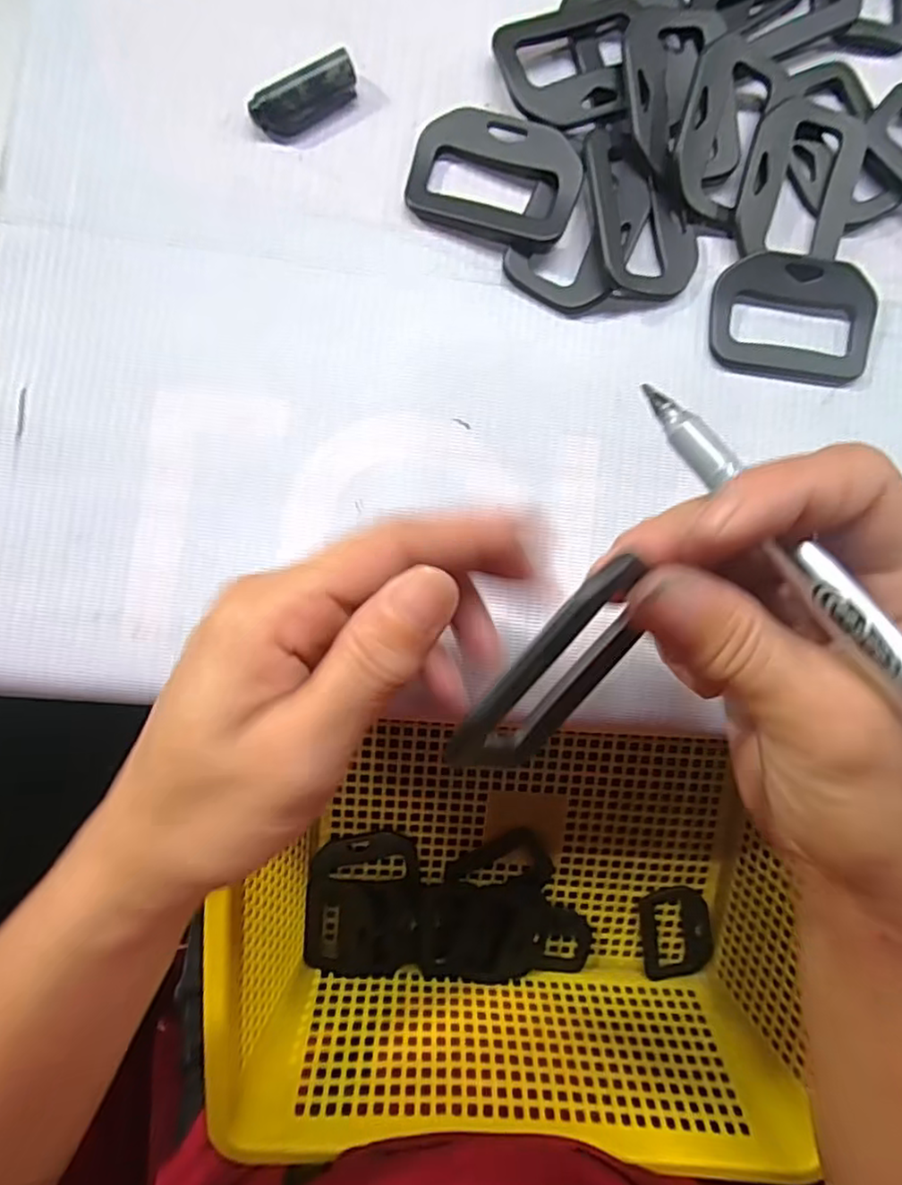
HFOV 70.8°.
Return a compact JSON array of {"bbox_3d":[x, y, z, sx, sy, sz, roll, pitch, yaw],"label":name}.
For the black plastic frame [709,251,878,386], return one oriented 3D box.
[{"bbox_3d":[0.128,-0.103,0.236,0.061,0.008,0.045,7,87,-3],"label":"black plastic frame"}]

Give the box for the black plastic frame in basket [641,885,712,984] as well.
[{"bbox_3d":[0.139,0.208,0.392,0.043,0.005,0.060,-8,96,-4],"label":"black plastic frame in basket"}]

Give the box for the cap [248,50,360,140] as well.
[{"bbox_3d":[-0.052,-0.177,0.228,0.039,0.011,0.012,-32,90,-4],"label":"cap"}]

